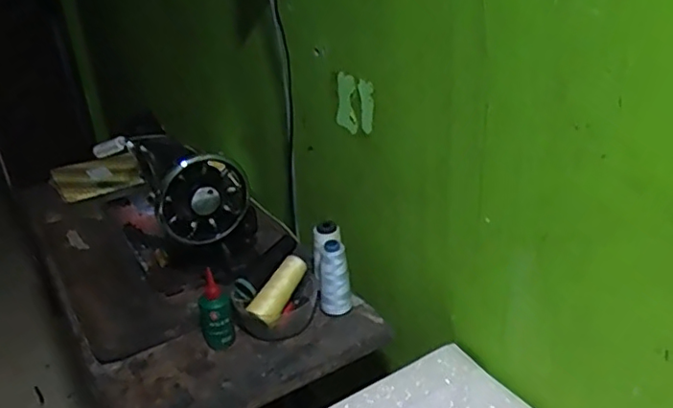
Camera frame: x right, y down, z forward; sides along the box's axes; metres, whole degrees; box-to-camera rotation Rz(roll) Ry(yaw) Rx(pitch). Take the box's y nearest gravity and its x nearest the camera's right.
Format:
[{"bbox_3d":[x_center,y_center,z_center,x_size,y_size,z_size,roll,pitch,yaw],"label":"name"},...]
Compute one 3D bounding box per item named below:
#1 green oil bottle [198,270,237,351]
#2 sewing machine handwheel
[{"bbox_3d":[-0.168,0.143,0.839,0.045,0.122,0.036,-13,28,-15],"label":"green oil bottle"},{"bbox_3d":[-0.193,-0.004,0.891,0.127,0.128,0.036,-21,32,-29],"label":"sewing machine handwheel"}]

